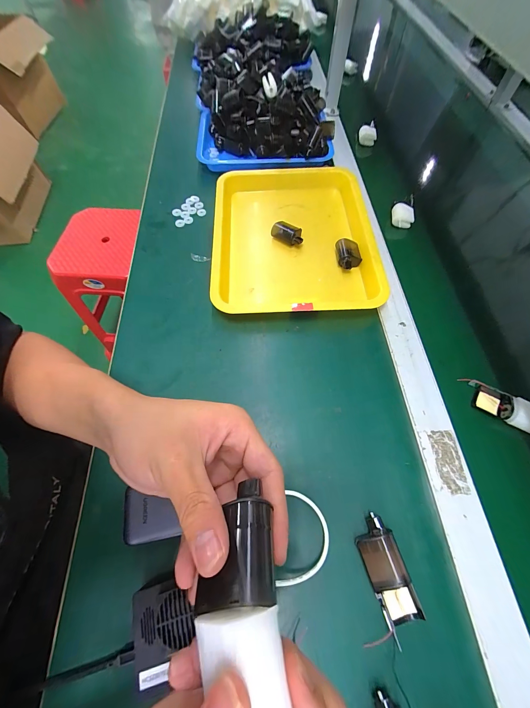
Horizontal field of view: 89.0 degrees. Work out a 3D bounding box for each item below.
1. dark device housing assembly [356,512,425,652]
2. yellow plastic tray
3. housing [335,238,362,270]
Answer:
[{"bbox_3d":[0.119,0.212,0.265,0.036,0.025,0.089,-17,65,-7],"label":"dark device housing assembly"},{"bbox_3d":[0.044,-0.207,0.463,0.261,0.034,0.330,-2,64,1],"label":"yellow plastic tray"},{"bbox_3d":[0.139,-0.164,0.443,0.039,0.026,0.052,0,64,2],"label":"housing"}]

